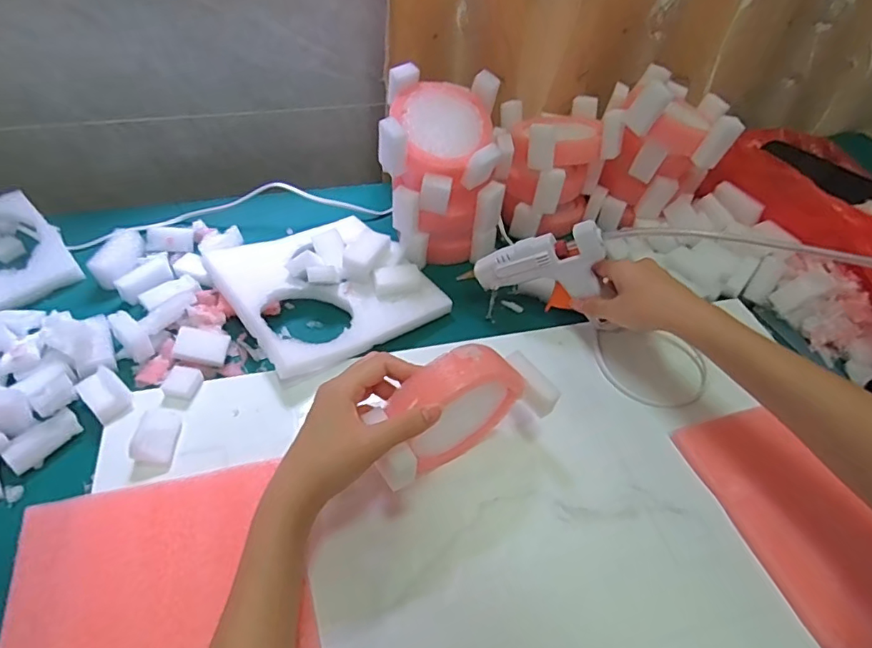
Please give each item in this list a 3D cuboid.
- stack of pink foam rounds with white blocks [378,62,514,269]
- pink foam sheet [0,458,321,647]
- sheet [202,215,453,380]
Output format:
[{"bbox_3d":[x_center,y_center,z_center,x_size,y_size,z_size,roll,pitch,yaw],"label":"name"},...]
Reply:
[{"bbox_3d":[0.009,-0.152,0.540,0.123,0.149,0.103,5,46,1],"label":"stack of pink foam rounds with white blocks"},{"bbox_3d":[-0.160,0.182,0.317,0.170,0.015,0.193,-10,48,-14],"label":"pink foam sheet"},{"bbox_3d":[-0.107,-0.044,0.522,0.175,0.020,0.178,-28,54,-27],"label":"sheet"}]

